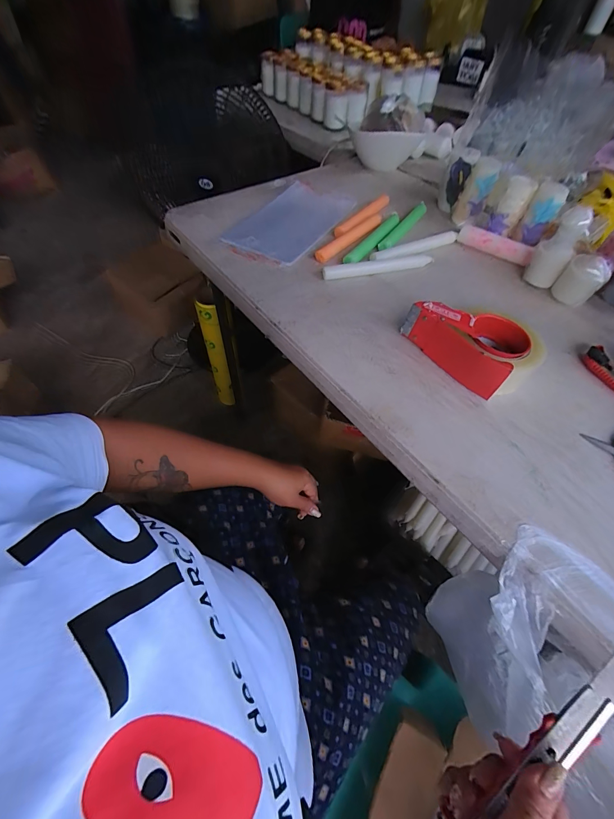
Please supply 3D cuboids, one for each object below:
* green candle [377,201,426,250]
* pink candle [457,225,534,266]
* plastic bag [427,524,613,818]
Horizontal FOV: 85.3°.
[{"bbox_3d":[0.197,-0.369,0.668,0.022,0.013,0.207,30,61,16],"label":"green candle"},{"bbox_3d":[0.353,-0.309,0.625,0.135,0.031,0.024,35,62,18],"label":"pink candle"},{"bbox_3d":[0.286,0.314,0.330,0.141,0.192,0.332,-30,61,-21],"label":"plastic bag"}]

